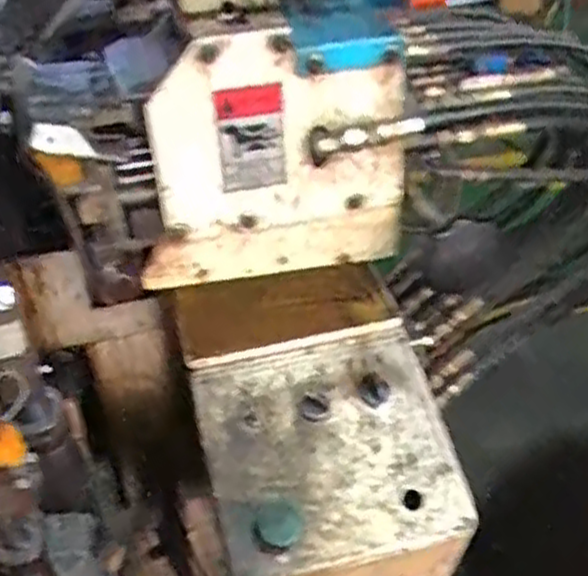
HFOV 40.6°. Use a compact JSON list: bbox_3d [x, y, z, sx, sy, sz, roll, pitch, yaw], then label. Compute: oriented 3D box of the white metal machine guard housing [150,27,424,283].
[{"bbox_3d":[-0.018,-0.101,0.650,0.221,0.200,0.028,-8,32,-5],"label":"white metal machine guard housing"}]

